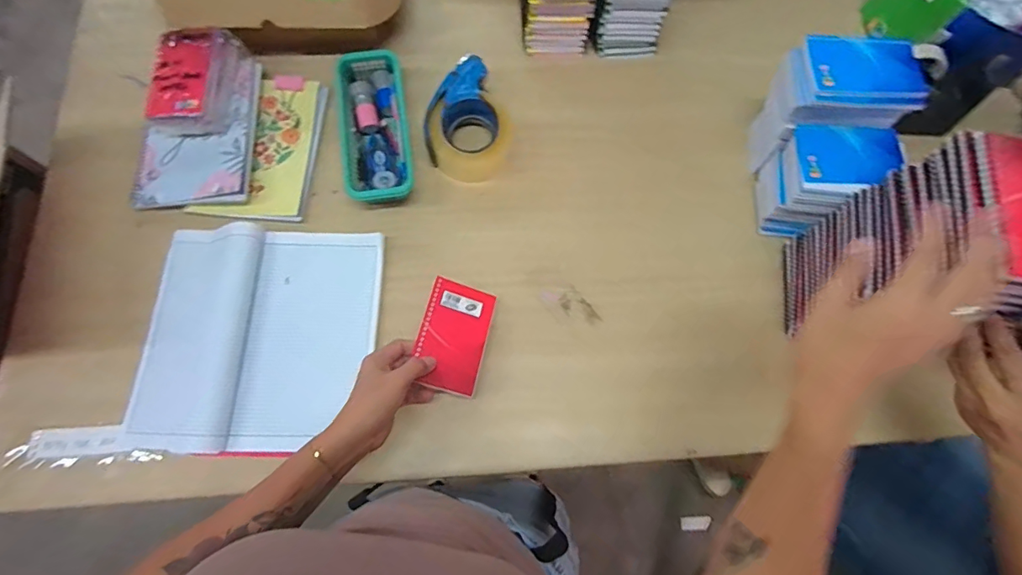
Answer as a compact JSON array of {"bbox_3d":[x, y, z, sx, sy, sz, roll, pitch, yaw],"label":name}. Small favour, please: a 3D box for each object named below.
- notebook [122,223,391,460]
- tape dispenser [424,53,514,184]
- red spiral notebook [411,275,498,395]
[{"bbox_3d":[-0.305,0.059,0.598,0.264,0.029,0.272,4,72,-1],"label":"notebook"},{"bbox_3d":[-0.061,-0.233,0.676,0.122,0.056,0.163,-9,73,-5],"label":"tape dispenser"},{"bbox_3d":[-0.067,0.056,0.586,0.080,0.007,0.129,20,65,-12],"label":"red spiral notebook"}]

